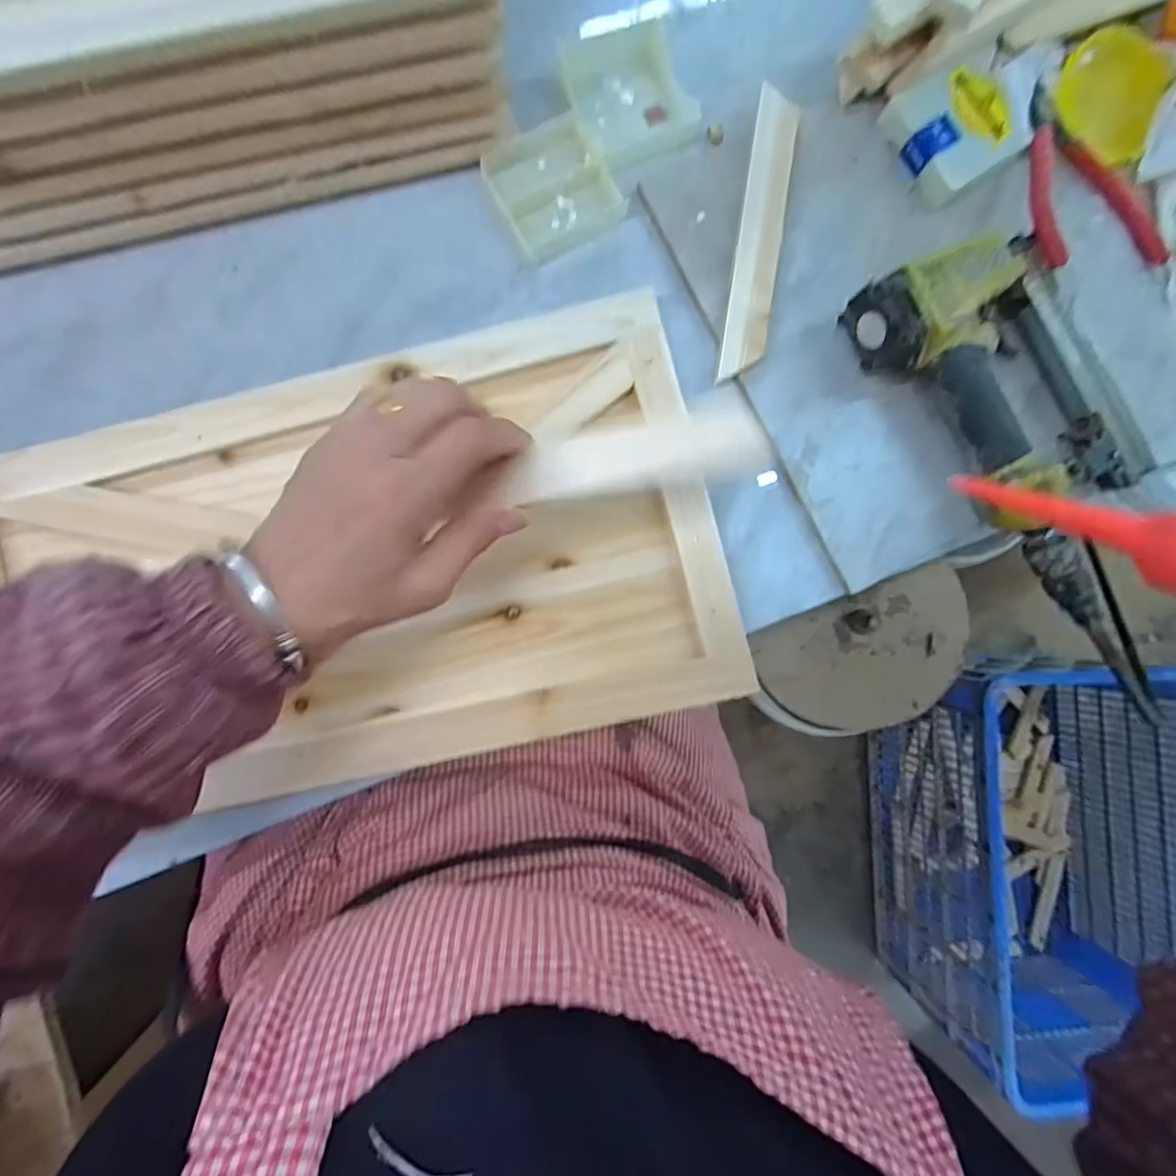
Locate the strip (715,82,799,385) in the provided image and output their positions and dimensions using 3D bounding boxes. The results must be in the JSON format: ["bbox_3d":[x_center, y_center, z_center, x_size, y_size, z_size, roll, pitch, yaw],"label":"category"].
[{"bbox_3d":[0.110,-0.224,0.361,0.030,0.009,0.186,9,88,-4],"label":"strip"}]

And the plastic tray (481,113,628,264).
[{"bbox_3d":[-0.022,-0.258,0.359,0.078,0.012,0.073,-30,91,-5],"label":"plastic tray"}]

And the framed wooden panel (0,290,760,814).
[{"bbox_3d":[-0.133,-0.007,0.331,0.427,0.021,0.247,-15,89,-5],"label":"framed wooden panel"}]

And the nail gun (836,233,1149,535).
[{"bbox_3d":[0.260,-0.129,0.347,0.133,0.054,0.181,-33,91,-5],"label":"nail gun"}]

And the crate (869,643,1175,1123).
[{"bbox_3d":[0.750,0.428,0.934,0.407,0.307,0.575,0,88,-4],"label":"crate"}]

